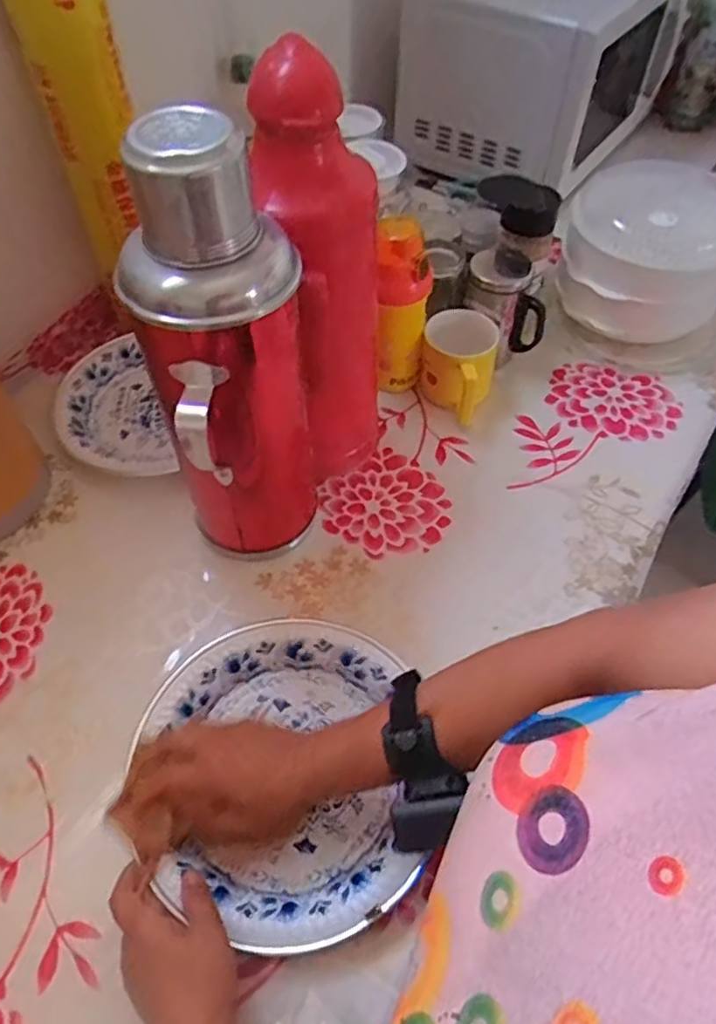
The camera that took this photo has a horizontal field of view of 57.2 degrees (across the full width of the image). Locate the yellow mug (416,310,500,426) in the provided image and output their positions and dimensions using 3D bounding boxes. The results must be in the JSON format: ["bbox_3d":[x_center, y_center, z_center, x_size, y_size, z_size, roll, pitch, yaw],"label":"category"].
[{"bbox_3d":[0.116,-0.171,0.782,0.083,0.085,0.119,11,54,7],"label":"yellow mug"}]

